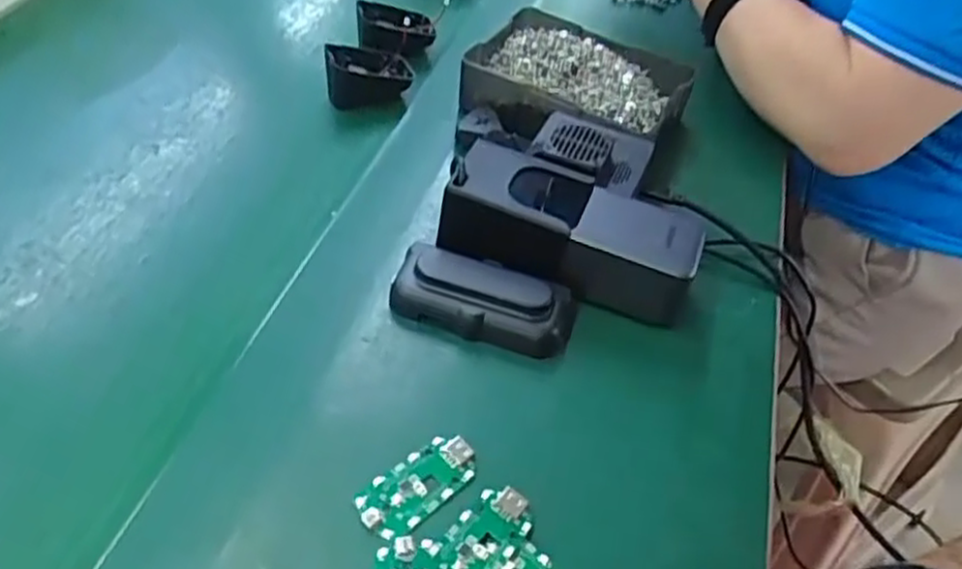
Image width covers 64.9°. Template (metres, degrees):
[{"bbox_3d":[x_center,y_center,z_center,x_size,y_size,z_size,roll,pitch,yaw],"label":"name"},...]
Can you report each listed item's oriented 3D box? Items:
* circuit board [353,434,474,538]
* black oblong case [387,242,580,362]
[{"bbox_3d":[-0.030,0.099,0.380,0.064,0.004,0.033,-34,56,-30],"label":"circuit board"},{"bbox_3d":[0.001,0.008,0.452,0.107,0.030,0.045,12,46,9],"label":"black oblong case"}]

